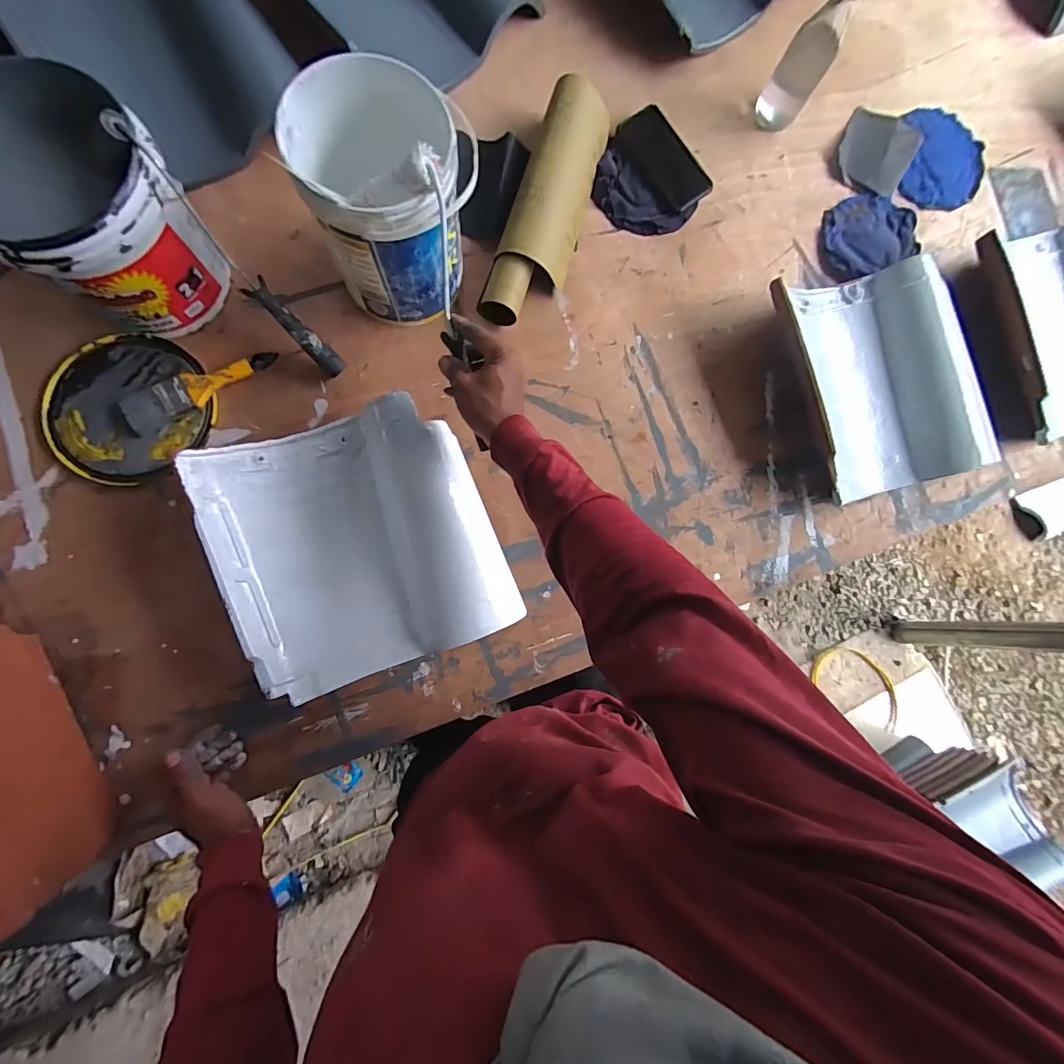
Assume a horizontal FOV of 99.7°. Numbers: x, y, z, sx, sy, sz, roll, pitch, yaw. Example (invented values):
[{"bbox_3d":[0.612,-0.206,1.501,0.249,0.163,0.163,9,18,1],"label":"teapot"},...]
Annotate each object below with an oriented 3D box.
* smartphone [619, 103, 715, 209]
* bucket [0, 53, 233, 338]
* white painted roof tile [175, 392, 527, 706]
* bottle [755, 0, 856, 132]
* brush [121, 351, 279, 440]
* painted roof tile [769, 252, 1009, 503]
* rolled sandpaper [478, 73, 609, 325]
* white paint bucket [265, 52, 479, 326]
[{"bbox_3d":[0.202,-0.568,0.682,0.081,0.006,0.155,-39,94,-9],"label":"smartphone"},{"bbox_3d":[-0.497,-0.355,0.517,0.209,0.178,0.193,32,81,0],"label":"bucket"},{"bbox_3d":[-0.203,0.015,0.553,0.313,0.088,0.324,-20,86,-7],"label":"white painted roof tile"},{"bbox_3d":[0.395,-0.679,0.643,0.066,0.169,0.061,30,82,-2],"label":"bottle"},{"bbox_3d":[-0.427,-0.191,0.580,0.190,0.019,0.050,-32,88,-8],"label":"brush"},{"bbox_3d":[0.505,-0.222,0.642,0.265,0.090,0.316,-16,86,-7],"label":"painted roof tile"},{"bbox_3d":[0.024,-0.458,0.638,0.101,0.062,0.357,18,83,-3],"label":"rolled sandpaper"},{"bbox_3d":[-0.169,-0.378,0.533,0.158,0.214,0.160,1,78,-7],"label":"white paint bucket"}]

